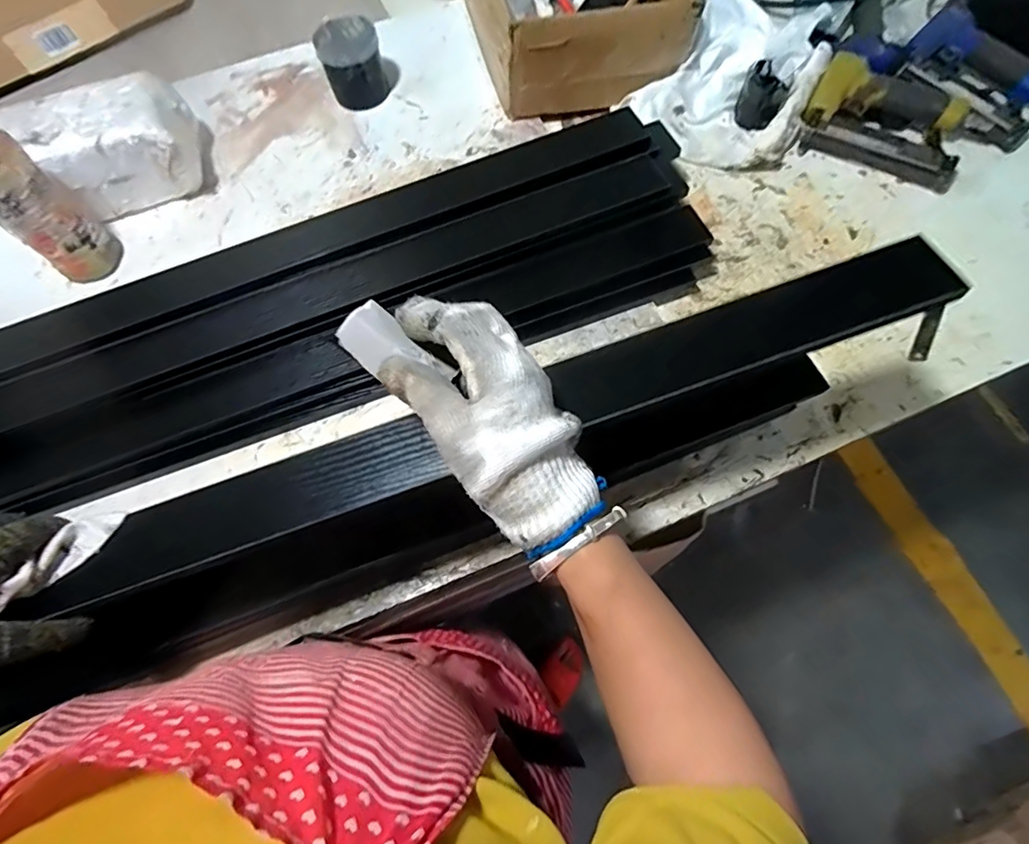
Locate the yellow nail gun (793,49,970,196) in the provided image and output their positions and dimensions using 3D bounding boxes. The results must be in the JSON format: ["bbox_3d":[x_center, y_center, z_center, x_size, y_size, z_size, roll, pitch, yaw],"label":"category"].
[{"bbox_3d":[0.470,-0.380,0.658,0.192,0.052,0.122,24,71,12],"label":"yellow nail gun"}]

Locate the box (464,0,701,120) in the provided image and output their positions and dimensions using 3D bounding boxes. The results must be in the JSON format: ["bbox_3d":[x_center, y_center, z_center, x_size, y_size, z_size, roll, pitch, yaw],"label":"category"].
[{"bbox_3d":[0.076,-0.602,0.722,0.257,0.124,0.334,-13,68,-3],"label":"box"}]

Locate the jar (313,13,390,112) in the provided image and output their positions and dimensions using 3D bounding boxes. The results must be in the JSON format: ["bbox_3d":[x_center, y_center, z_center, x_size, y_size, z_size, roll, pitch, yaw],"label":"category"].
[{"bbox_3d":[-0.223,-0.492,0.713,0.079,0.086,0.081,-1,68,2],"label":"jar"}]

